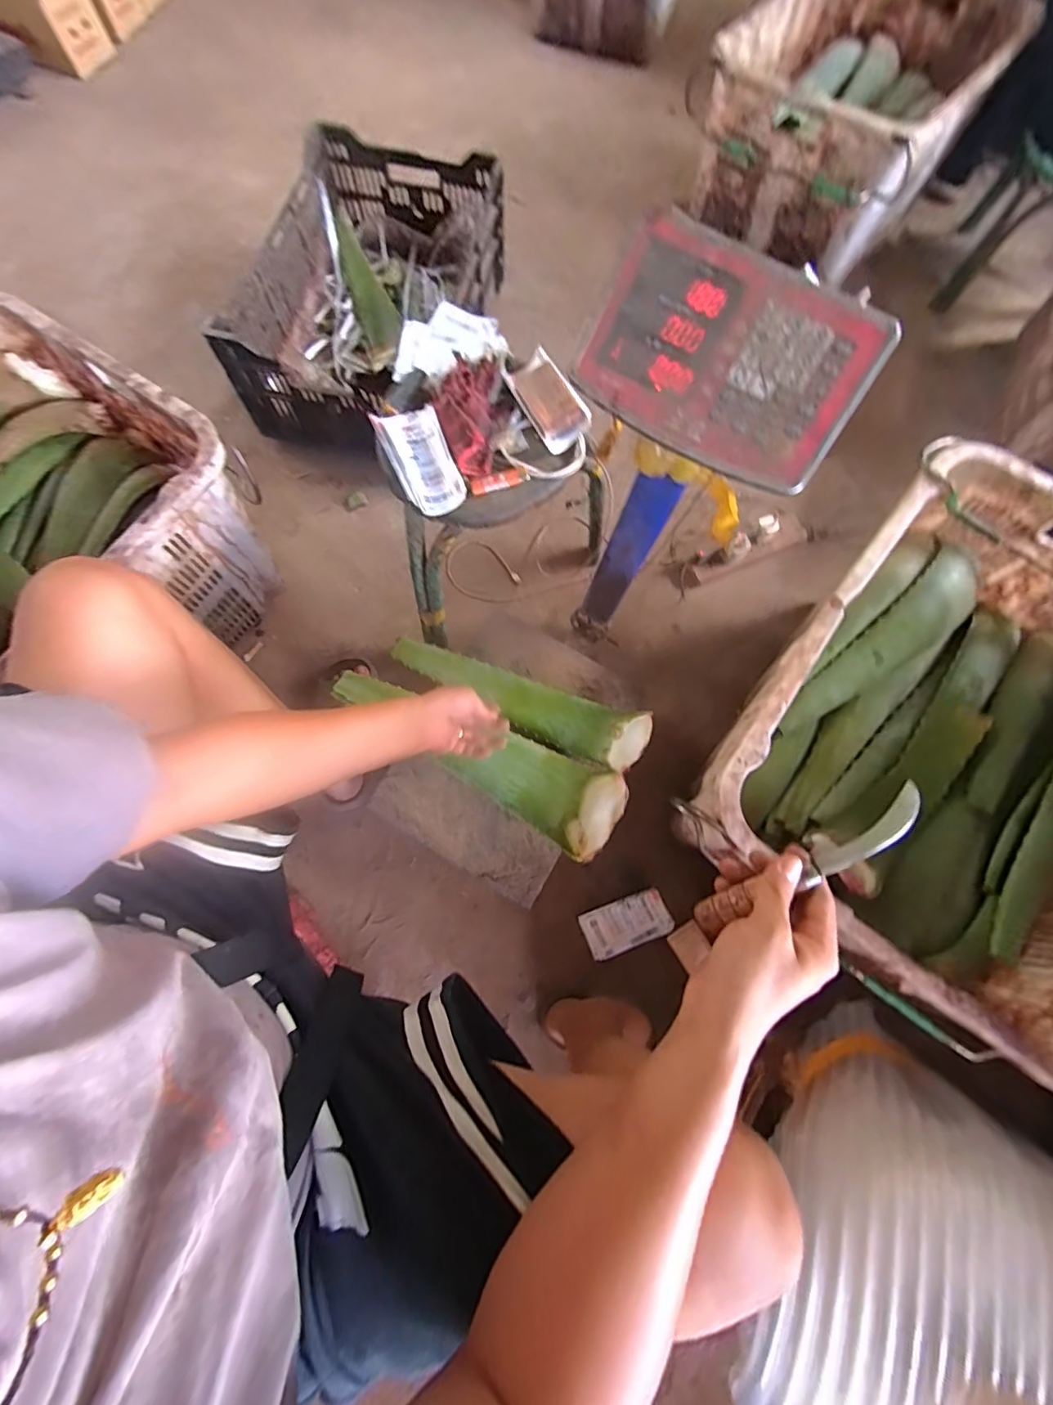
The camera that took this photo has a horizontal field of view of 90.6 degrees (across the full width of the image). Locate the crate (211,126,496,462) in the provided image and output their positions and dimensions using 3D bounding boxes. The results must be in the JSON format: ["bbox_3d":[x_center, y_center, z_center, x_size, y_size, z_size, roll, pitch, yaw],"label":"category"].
[{"bbox_3d":[-0.315,-0.836,1.089,0.394,0.208,0.635,17,73,4],"label":"crate"}]

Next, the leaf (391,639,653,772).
[{"bbox_3d":[-0.019,0.000,0.816,0.414,0.047,0.091,19,74,5],"label":"leaf"}]

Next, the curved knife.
[{"bbox_3d":[0.202,0.118,0.378,0.180,0.025,0.024,-35,75,16],"label":"curved knife"}]

